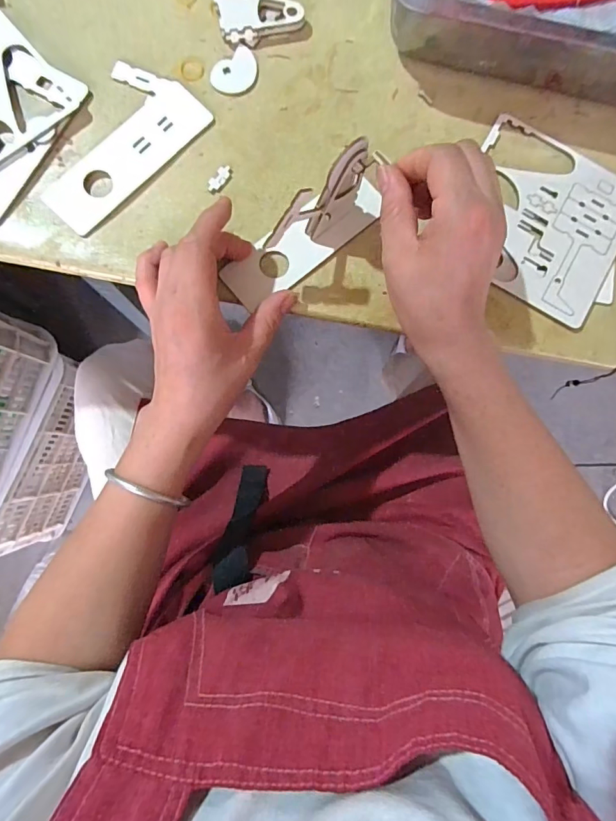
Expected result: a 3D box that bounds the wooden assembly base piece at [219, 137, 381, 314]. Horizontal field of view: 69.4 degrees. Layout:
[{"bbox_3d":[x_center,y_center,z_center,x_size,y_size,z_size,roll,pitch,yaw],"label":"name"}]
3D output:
[{"bbox_3d":[0.000,-0.136,0.325,0.138,0.073,0.042,-34,87,-6],"label":"wooden assembly base piece"}]

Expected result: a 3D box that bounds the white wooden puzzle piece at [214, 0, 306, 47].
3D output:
[{"bbox_3d":[-0.041,-0.330,0.374,0.074,0.013,0.042,3,84,-3],"label":"white wooden puzzle piece"}]

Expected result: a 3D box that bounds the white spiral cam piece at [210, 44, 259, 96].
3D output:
[{"bbox_3d":[-0.059,-0.283,0.371,0.043,0.004,0.034,-37,87,-6],"label":"white spiral cam piece"}]

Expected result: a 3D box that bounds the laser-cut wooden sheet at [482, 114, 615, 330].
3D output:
[{"bbox_3d":[0.196,-0.160,0.372,0.139,0.004,0.143,30,81,1],"label":"laser-cut wooden sheet"}]

